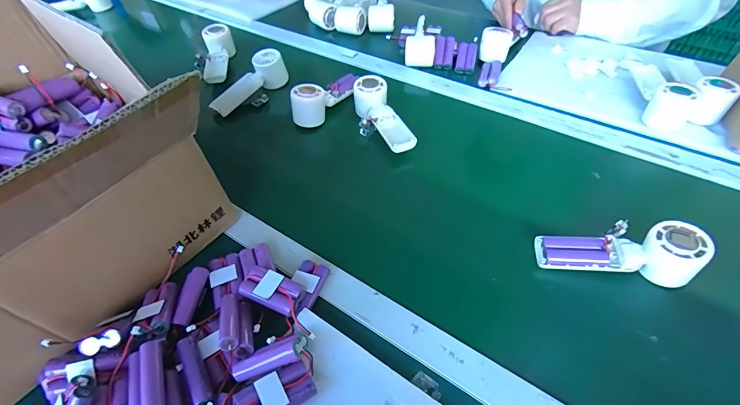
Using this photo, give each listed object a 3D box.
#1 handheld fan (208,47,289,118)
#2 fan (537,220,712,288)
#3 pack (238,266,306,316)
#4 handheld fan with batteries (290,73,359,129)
[{"bbox_3d":[-0.222,-0.222,0.678,0.053,0.051,0.157,26,55,23],"label":"handheld fan"},{"bbox_3d":[0.285,0.056,0.429,0.168,0.052,0.064,-3,48,19],"label":"fan"},{"bbox_3d":[-0.106,0.096,0.400,0.069,0.022,0.036,17,52,17],"label":"pack"},{"bbox_3d":[-0.073,-0.194,0.648,0.043,0.056,0.160,30,57,26],"label":"handheld fan with batteries"}]

